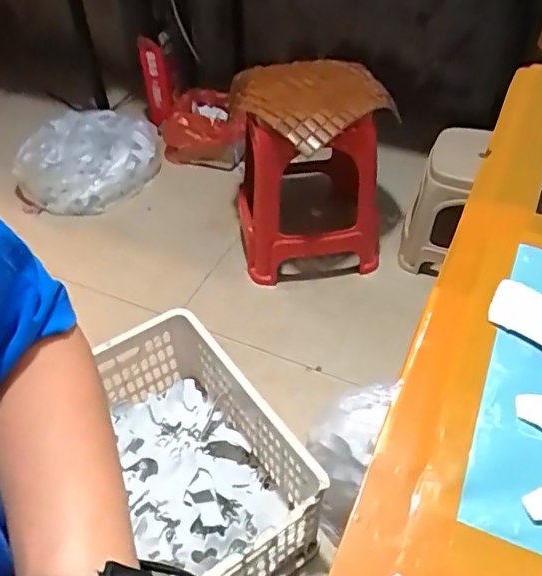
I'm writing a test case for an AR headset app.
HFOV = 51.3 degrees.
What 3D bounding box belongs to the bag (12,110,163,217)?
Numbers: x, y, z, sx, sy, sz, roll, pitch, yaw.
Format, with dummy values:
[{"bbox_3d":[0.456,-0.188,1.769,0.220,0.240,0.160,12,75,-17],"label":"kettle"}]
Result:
[{"bbox_3d":[-0.526,-0.381,1.670,0.399,0.195,0.330,-11,46,-9],"label":"bag"}]

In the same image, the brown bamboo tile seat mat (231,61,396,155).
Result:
[{"bbox_3d":[0.093,-0.437,1.266,0.329,0.096,0.337,-20,48,-16],"label":"brown bamboo tile seat mat"}]

